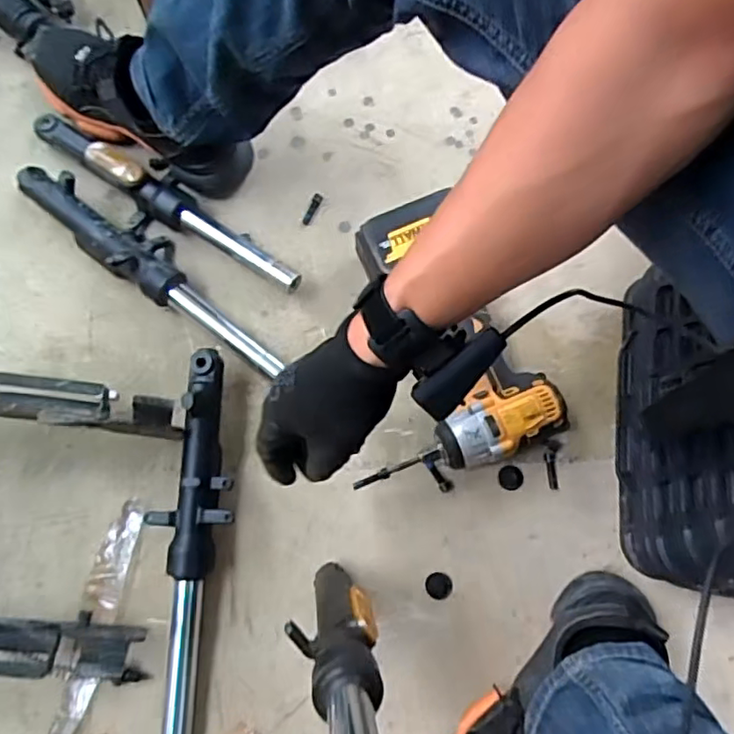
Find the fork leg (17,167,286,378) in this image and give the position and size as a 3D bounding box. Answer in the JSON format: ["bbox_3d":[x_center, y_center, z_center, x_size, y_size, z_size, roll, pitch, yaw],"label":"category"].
[{"bbox_3d":[-0.223,-0.105,0.638,0.349,0.050,0.068,39,79,10],"label":"fork leg"}]

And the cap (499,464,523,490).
[{"bbox_3d":[0.142,0.109,0.598,0.022,0.014,0.023,0,75,0],"label":"cap"}]

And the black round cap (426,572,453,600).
[{"bbox_3d":[0.068,0.207,0.574,0.025,0.004,0.024,0,75,0],"label":"black round cap"}]

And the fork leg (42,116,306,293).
[{"bbox_3d":[-0.217,-0.184,0.658,0.352,0.048,0.047,35,78,9],"label":"fork leg"}]

